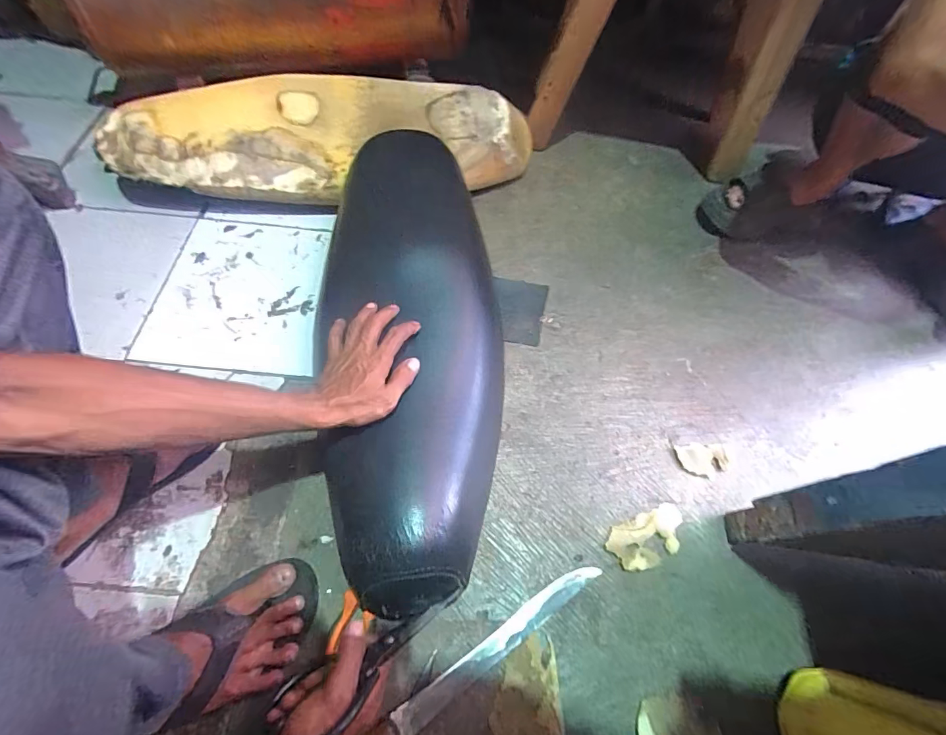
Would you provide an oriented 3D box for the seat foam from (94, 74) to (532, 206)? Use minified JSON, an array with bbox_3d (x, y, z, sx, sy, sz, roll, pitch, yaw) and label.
[{"bbox_3d":[-0.261,-0.420,0.784,0.736,0.116,0.223,-4,62,-5],"label":"seat foam"}]

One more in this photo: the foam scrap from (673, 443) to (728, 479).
[{"bbox_3d":[0.338,0.135,0.617,0.074,0.011,0.045,3,64,-1],"label":"foam scrap"}]

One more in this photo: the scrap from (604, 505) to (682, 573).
[{"bbox_3d":[0.238,0.230,0.567,0.113,0.011,0.061,-19,66,-11],"label":"scrap"}]

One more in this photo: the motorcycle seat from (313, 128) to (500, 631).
[{"bbox_3d":[-0.090,-0.044,0.593,0.251,0.113,0.666,-5,63,-4],"label":"motorcycle seat"}]

